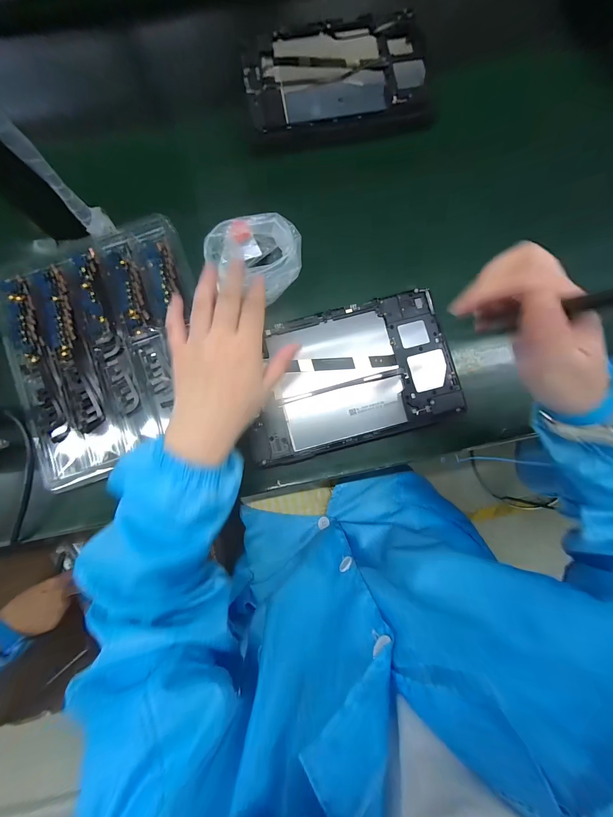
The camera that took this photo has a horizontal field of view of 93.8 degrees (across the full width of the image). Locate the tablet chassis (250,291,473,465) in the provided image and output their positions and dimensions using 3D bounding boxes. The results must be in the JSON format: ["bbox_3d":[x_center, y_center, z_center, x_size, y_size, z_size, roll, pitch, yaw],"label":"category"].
[{"bbox_3d":[0.045,-0.038,0.324,0.233,0.010,0.148,-16,83,-3],"label":"tablet chassis"}]

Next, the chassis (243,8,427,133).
[{"bbox_3d":[0.039,-0.439,0.375,0.234,0.008,0.149,-9,83,0],"label":"chassis"}]

